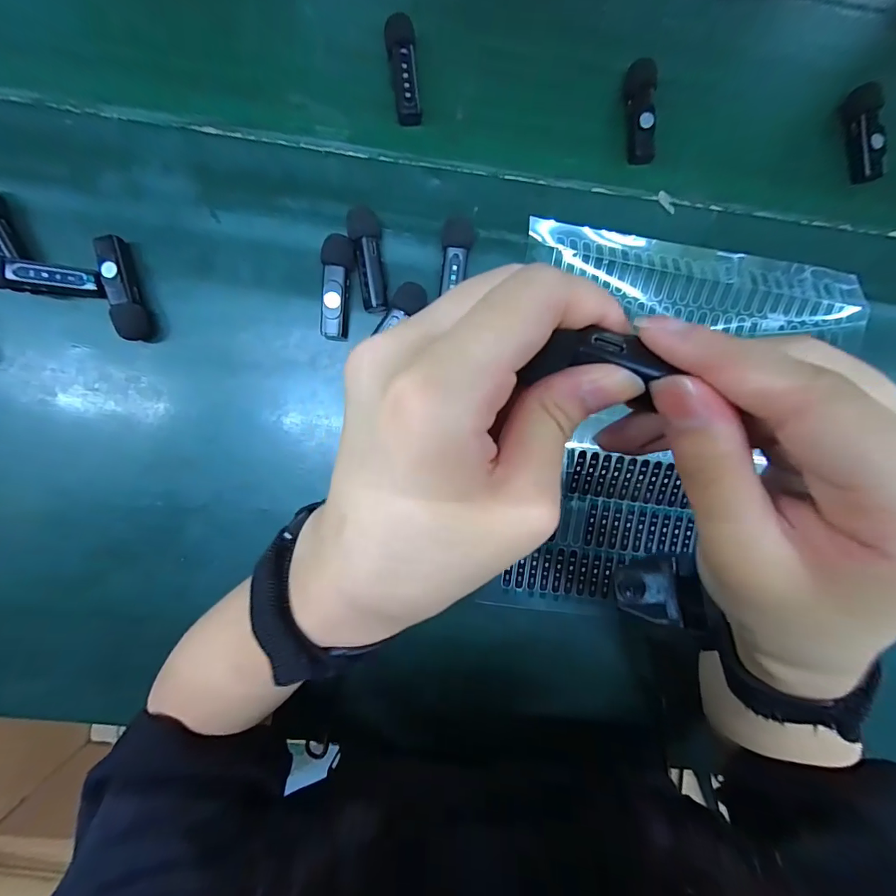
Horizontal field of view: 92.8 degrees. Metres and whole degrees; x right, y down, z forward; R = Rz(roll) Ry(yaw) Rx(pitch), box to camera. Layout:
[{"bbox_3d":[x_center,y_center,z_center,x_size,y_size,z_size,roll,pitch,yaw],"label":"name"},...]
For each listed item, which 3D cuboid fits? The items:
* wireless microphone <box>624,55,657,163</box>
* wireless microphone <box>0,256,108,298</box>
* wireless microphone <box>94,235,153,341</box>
[{"bbox_3d":[0.134,-0.232,0.294,0.015,0.015,0.063,-5,90,-3],"label":"wireless microphone"},{"bbox_3d":[-0.253,-0.105,0.264,0.073,0.019,0.020,5,93,-18],"label":"wireless microphone"},{"bbox_3d":[-0.208,-0.103,0.273,0.017,0.018,0.064,-14,91,-3],"label":"wireless microphone"}]

